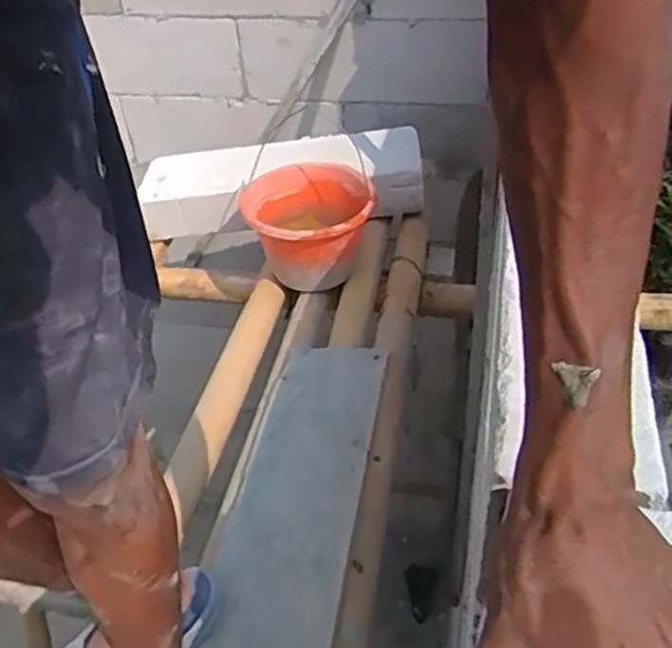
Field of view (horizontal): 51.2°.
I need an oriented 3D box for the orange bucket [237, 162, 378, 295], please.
[{"bbox_3d":[-0.048,-0.179,1.299,0.241,0.154,0.246,-17,45,-10],"label":"orange bucket"}]

